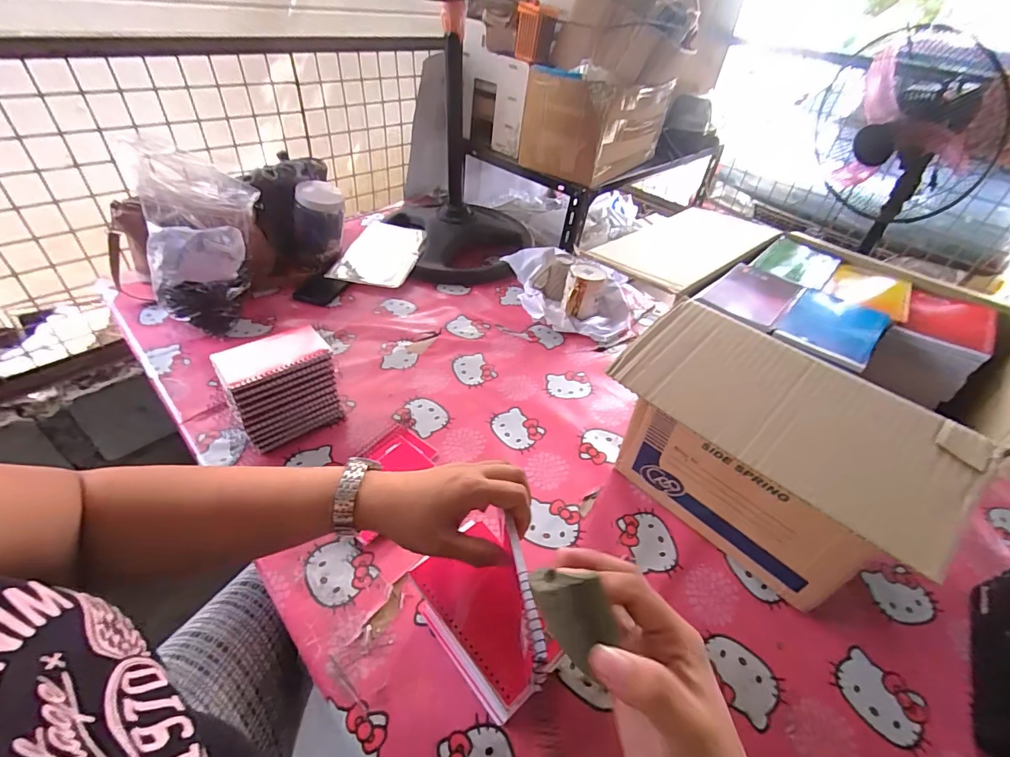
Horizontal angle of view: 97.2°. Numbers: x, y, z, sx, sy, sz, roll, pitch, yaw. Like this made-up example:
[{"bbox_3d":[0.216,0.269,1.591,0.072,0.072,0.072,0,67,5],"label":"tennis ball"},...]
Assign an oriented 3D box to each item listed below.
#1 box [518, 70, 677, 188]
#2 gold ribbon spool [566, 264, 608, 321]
[{"bbox_3d":[0.242,-0.680,1.170,0.243,0.206,0.400,30,47,25],"label":"box"},{"bbox_3d":[0.168,-0.181,0.943,0.079,0.092,0.086,10,42,4],"label":"gold ribbon spool"}]

